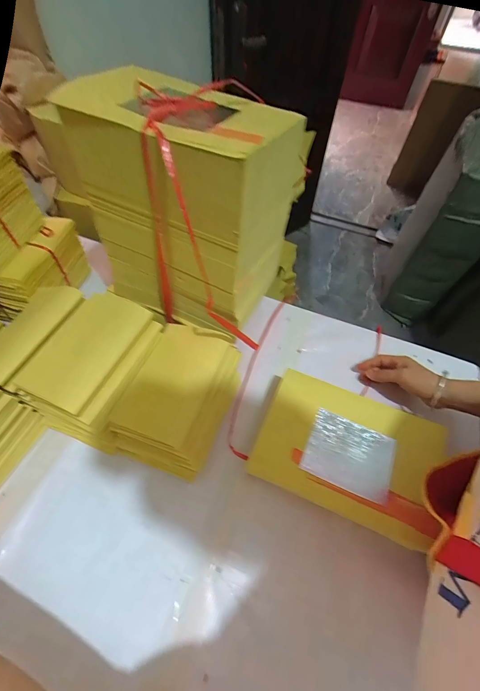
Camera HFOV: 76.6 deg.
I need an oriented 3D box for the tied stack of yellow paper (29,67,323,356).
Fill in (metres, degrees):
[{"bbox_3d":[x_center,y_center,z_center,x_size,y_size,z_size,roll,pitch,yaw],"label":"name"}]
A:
[{"bbox_3d":[-0.062,-0.184,0.430,0.244,0.267,0.193,26,59,15],"label":"tied stack of yellow paper"}]

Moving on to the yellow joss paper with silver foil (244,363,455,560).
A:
[{"bbox_3d":[0.144,0.136,0.407,0.224,0.028,0.159,21,58,11],"label":"yellow joss paper with silver foil"}]

